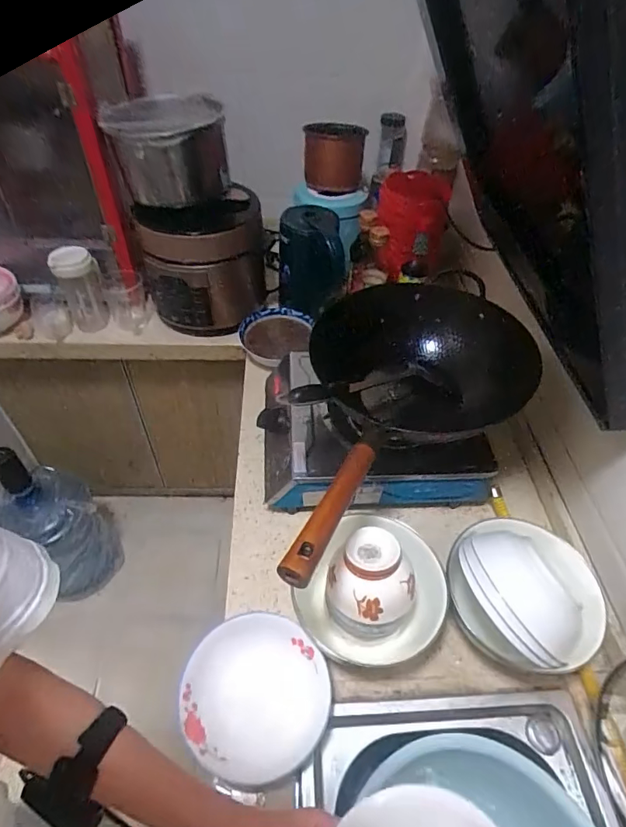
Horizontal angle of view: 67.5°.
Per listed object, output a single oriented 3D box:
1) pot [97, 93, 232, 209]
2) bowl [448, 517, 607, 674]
[{"bbox_3d":[-0.289,-0.534,0.967,0.228,0.152,0.226,2,48,-2],"label":"pot"},{"bbox_3d":[0.284,0.248,0.648,0.188,0.134,0.150,37,56,26],"label":"bowl"}]

